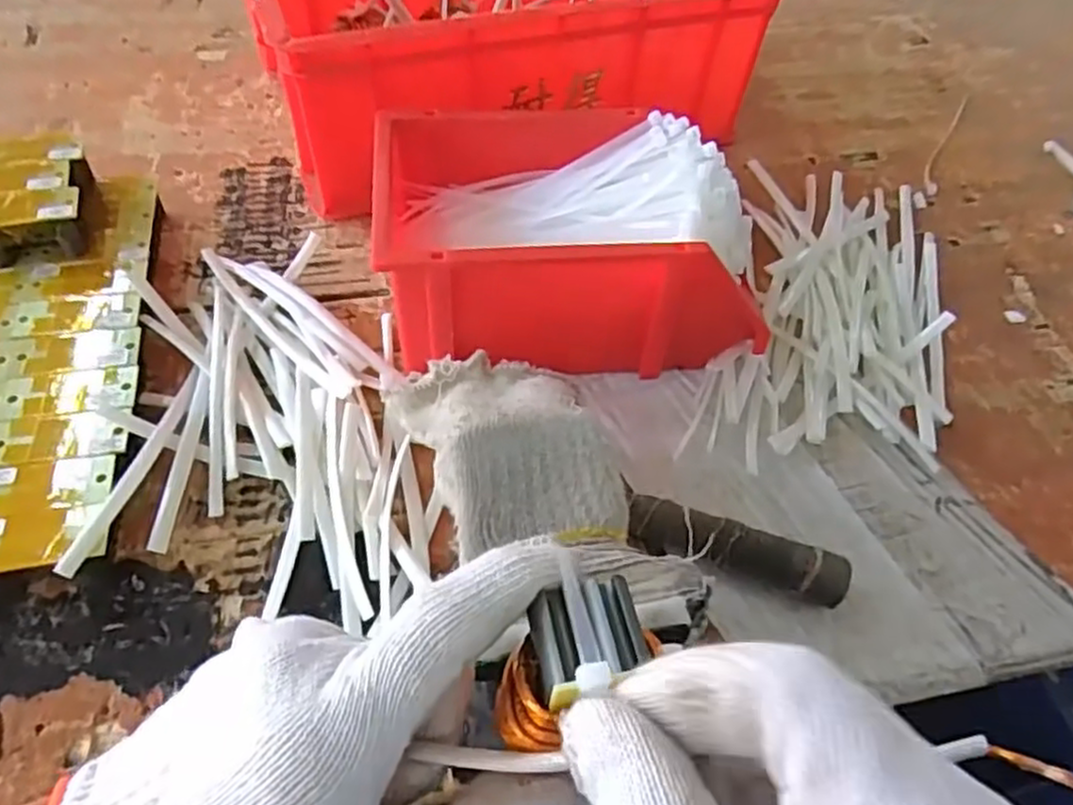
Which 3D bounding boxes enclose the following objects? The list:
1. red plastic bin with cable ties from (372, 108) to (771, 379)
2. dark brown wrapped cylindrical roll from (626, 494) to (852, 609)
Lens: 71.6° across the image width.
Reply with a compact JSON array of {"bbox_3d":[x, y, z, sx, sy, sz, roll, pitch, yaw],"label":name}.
[{"bbox_3d":[0.019,-0.104,0.494,0.235,0.109,0.158,-4,52,-8],"label":"red plastic bin with cable ties"},{"bbox_3d":[0.109,0.083,0.413,0.119,0.028,0.026,18,52,9],"label":"dark brown wrapped cylindrical roll"}]

